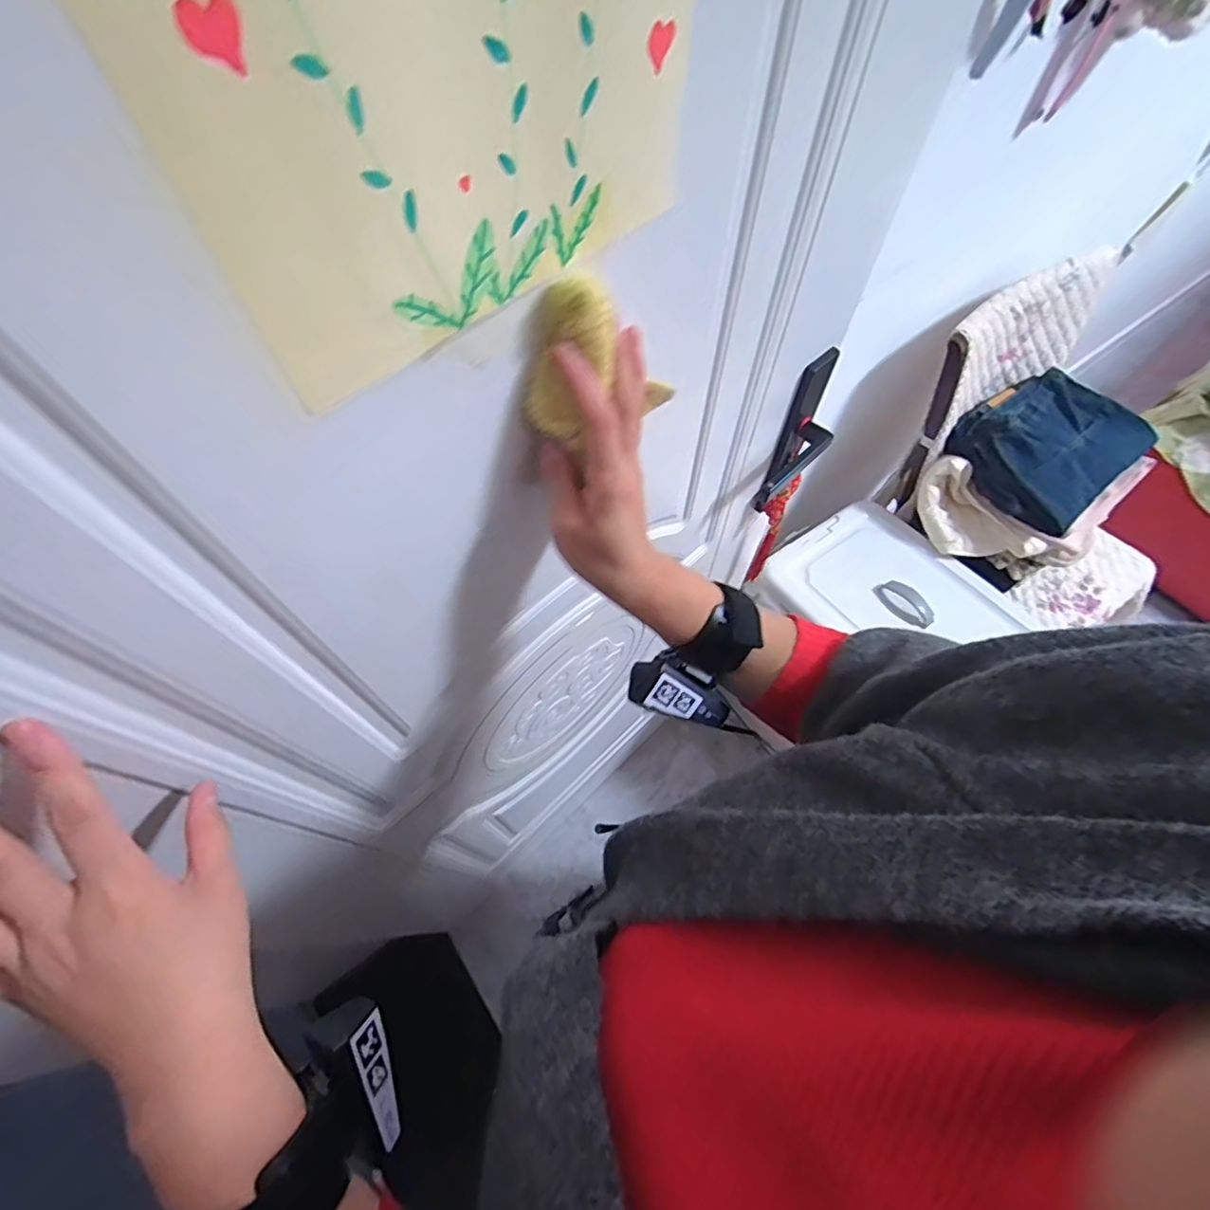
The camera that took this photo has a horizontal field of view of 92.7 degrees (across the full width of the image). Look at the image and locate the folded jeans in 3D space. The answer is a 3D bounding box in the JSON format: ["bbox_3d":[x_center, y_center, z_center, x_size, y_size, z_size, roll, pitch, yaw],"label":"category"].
[{"bbox_3d":[0.789,-0.295,1.033,0.284,0.089,0.255,-38,68,-18],"label":"folded jeans"}]

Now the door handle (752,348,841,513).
[{"bbox_3d":[0.230,-0.190,0.678,0.053,0.227,0.055,27,65,14],"label":"door handle"}]

